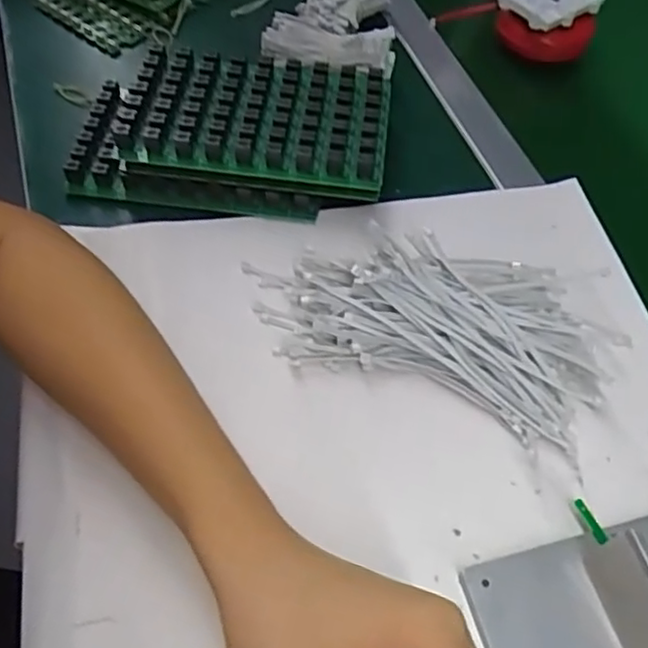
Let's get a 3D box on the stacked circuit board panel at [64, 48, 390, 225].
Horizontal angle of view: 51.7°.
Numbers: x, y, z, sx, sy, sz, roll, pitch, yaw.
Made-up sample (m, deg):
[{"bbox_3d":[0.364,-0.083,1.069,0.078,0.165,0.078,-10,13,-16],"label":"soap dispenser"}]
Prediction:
[{"bbox_3d":[-0.067,-0.143,0.484,0.219,0.050,0.119,3,56,-3],"label":"stacked circuit board panel"}]

